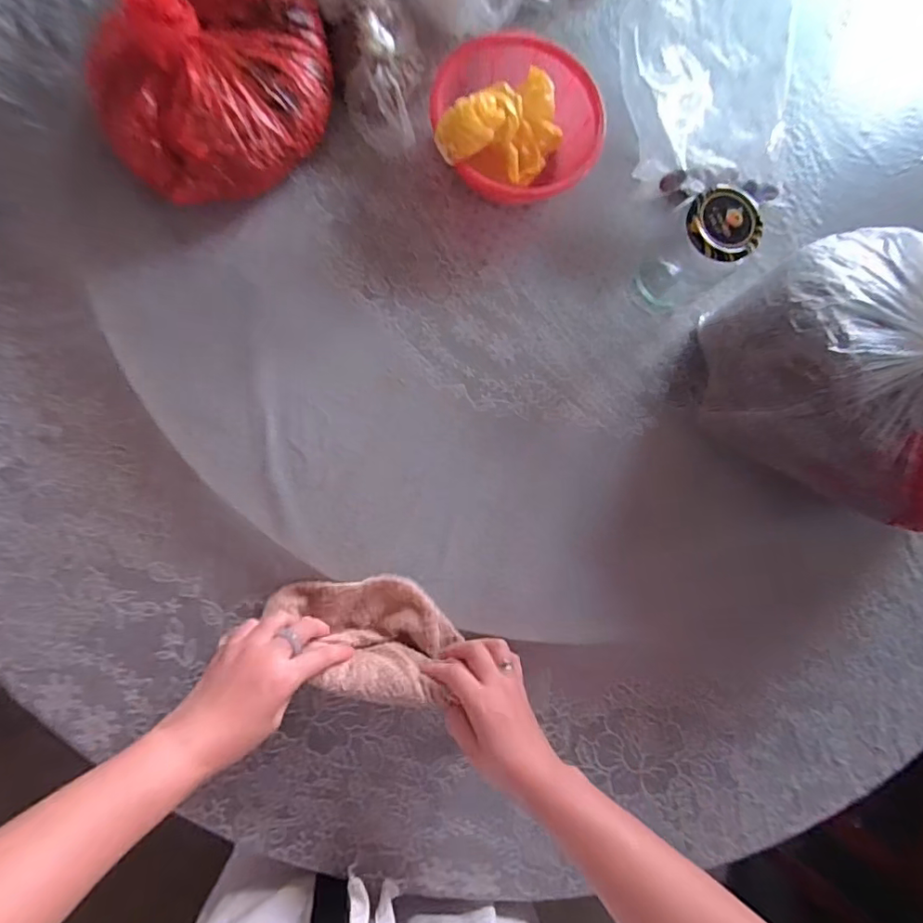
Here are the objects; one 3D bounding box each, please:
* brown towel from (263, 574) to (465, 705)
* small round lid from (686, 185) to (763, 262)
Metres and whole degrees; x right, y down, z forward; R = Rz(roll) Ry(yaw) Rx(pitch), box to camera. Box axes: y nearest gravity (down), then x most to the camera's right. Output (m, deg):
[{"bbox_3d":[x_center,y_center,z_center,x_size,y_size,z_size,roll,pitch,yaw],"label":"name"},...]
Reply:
[{"bbox_3d":[-0.093,0.161,0.496,0.173,0.054,0.099,9,83,-7],"label":"brown towel"},{"bbox_3d":[0.242,-0.218,0.483,0.068,0.015,0.067,1,83,-8],"label":"small round lid"}]

